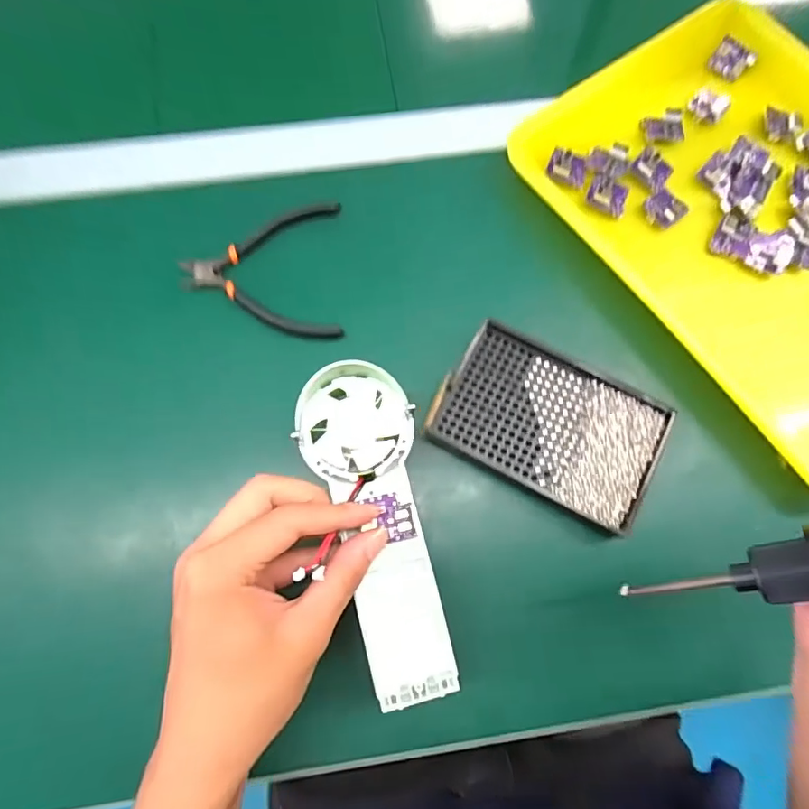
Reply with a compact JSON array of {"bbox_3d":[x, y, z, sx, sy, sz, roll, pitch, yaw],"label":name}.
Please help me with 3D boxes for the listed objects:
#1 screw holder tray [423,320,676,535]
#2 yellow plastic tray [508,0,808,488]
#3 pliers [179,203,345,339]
[{"bbox_3d":[0.093,0.011,0.333,0.137,0.021,0.091,28,77,7],"label":"screw holder tray"},{"bbox_3d":[0.260,-0.130,0.366,0.242,0.034,0.342,-35,78,-9],"label":"yellow plastic tray"},{"bbox_3d":[-0.099,-0.093,0.358,0.107,0.011,0.100,-4,75,-1],"label":"pliers"}]

